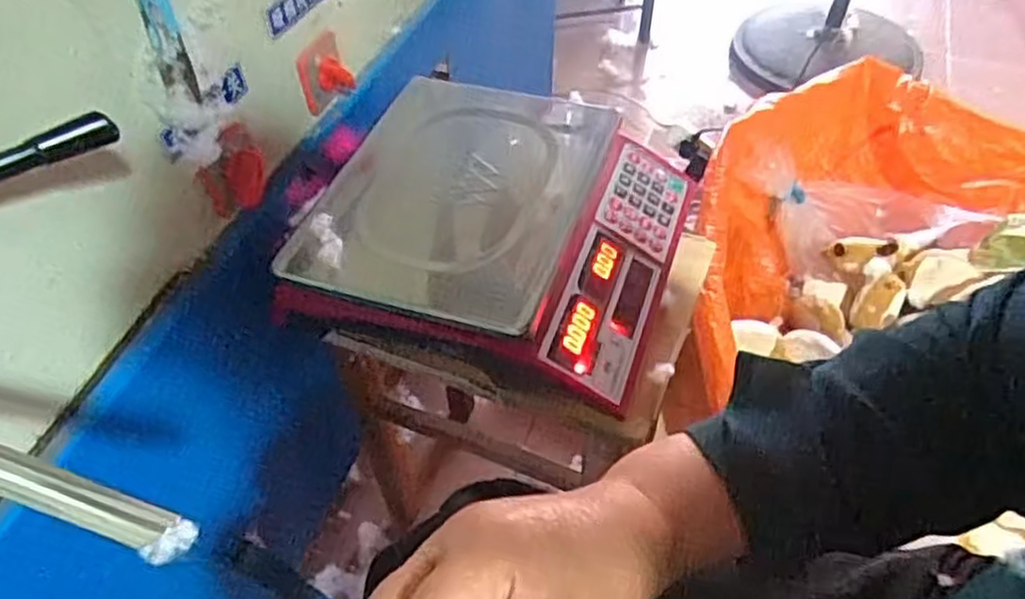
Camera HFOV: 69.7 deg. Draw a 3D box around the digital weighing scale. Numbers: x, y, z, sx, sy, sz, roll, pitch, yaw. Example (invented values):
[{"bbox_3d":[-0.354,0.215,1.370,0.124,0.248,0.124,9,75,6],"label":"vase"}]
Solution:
[{"bbox_3d":[-0.013,-0.068,0.680,0.316,0.106,0.296,13,51,12],"label":"digital weighing scale"}]

